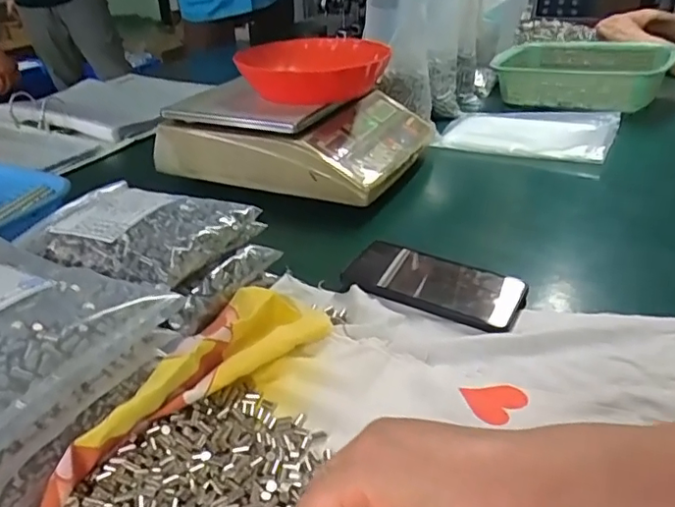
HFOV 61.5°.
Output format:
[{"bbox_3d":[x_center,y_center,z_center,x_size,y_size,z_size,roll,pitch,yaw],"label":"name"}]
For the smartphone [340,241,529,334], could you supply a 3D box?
[{"bbox_3d":[0.091,0.027,0.533,0.157,0.018,0.079,15,34,28],"label":"smartphone"}]

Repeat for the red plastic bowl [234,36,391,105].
[{"bbox_3d":[-0.033,-0.253,0.784,0.195,0.056,0.163,-1,30,1],"label":"red plastic bowl"}]

